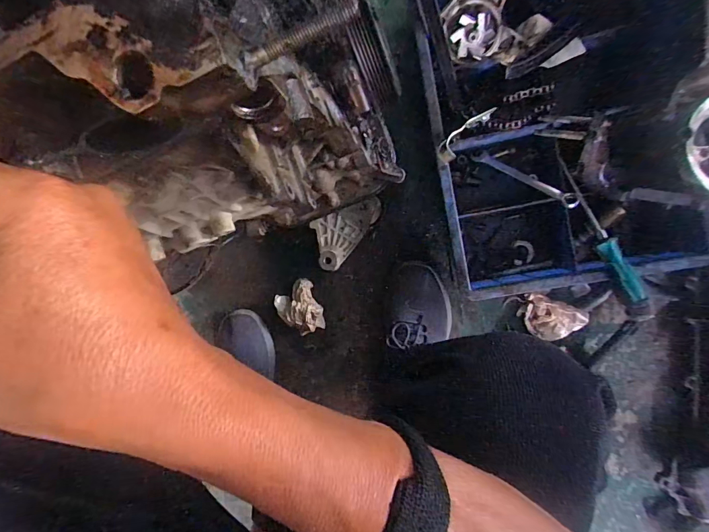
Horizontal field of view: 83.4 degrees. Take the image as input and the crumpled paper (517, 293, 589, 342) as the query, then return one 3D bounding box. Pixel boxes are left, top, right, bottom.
[{"bbox_3d":[0.301,0.082,0.609,0.086,0.030,0.061,20,94,6],"label":"crumpled paper"}]

